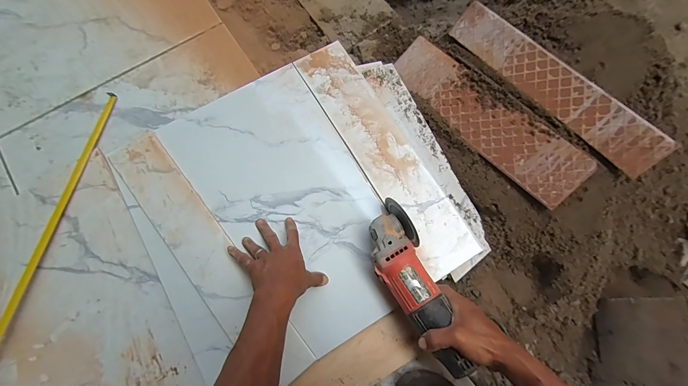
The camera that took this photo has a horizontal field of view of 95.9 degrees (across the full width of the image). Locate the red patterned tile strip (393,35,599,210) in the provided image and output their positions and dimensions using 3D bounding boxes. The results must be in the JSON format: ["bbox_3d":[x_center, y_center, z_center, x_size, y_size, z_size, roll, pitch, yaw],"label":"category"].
[{"bbox_3d":[0.309,-0.181,0.711,0.124,0.008,0.492,-46,70,10],"label":"red patterned tile strip"}]

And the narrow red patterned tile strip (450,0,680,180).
[{"bbox_3d":[0.433,-0.238,0.657,0.492,0.008,0.084,51,119,19],"label":"narrow red patterned tile strip"}]

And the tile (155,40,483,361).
[{"bbox_3d":[-0.048,-0.014,0.568,0.379,0.016,0.496,-31,78,-8],"label":"tile"}]

